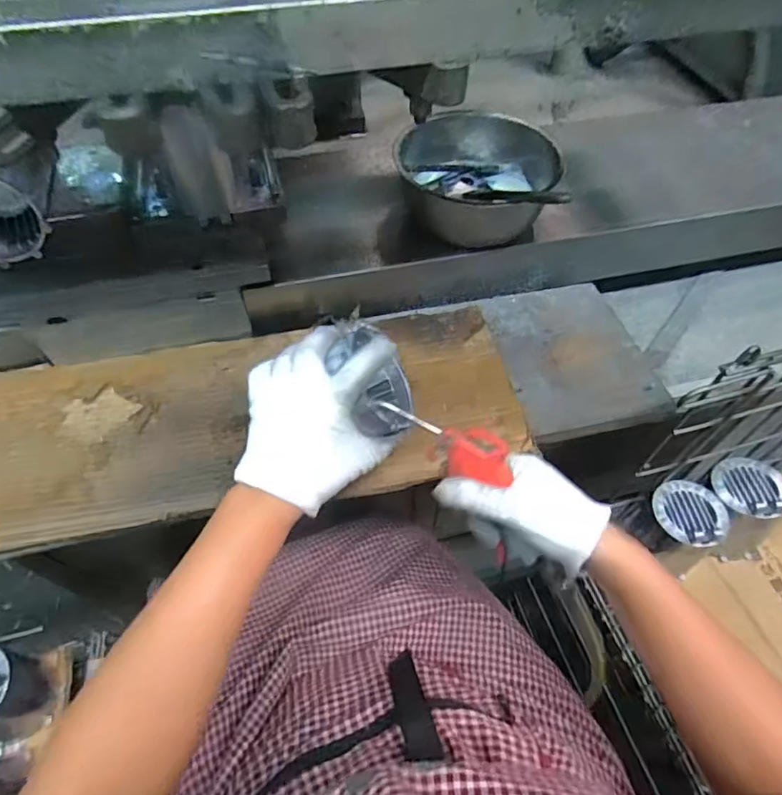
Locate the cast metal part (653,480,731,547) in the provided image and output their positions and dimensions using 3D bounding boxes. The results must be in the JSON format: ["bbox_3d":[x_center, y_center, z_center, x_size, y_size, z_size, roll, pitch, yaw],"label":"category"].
[{"bbox_3d":[0.370,0.139,0.635,0.080,0.023,0.085,1,56,-1],"label":"cast metal part"}]

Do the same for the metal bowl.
[{"bbox_3d":[0.104,-0.265,0.627,0.171,0.085,0.171,1,56,-1],"label":"metal bowl"}]

